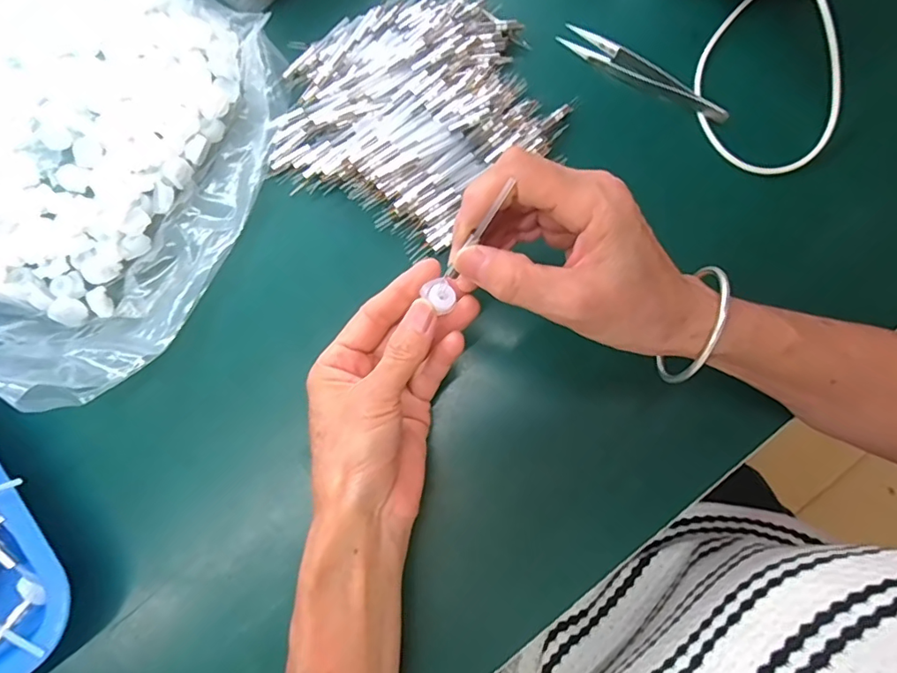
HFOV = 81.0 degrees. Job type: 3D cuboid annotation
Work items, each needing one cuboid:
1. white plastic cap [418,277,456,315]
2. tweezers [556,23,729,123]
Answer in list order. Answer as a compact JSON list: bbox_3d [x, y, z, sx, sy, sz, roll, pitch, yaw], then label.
[{"bbox_3d":[-0.004,-0.022,0.270,0.014,0.004,0.016,-27,81,-6],"label":"white plastic cap"},{"bbox_3d":[0.133,-0.180,0.360,0.122,0.015,0.019,33,81,5],"label":"tweezers"}]

